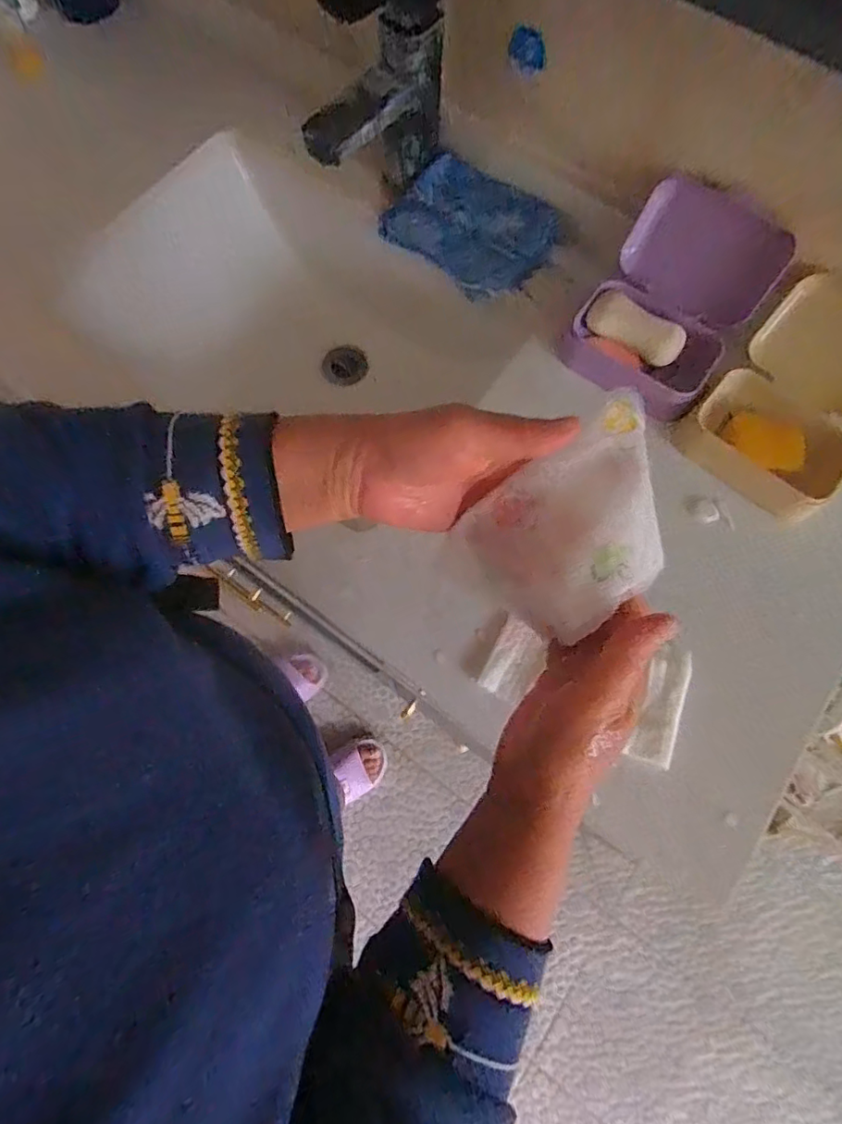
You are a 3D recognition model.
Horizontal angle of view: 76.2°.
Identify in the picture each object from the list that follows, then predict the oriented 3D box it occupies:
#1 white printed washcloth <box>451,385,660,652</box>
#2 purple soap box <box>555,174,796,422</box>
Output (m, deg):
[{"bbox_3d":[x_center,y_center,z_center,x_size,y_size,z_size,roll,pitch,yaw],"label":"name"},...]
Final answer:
[{"bbox_3d":[0.086,-0.016,0.289,0.117,0.022,0.087,-40,83,23],"label":"white printed washcloth"},{"bbox_3d":[0.223,-0.236,0.483,0.139,0.081,0.158,34,76,9],"label":"purple soap box"}]

